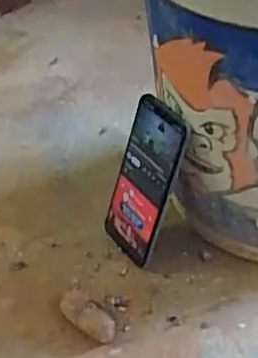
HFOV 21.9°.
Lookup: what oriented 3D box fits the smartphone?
[{"bbox_3d":[0.013,0.004,0.654,0.016,0.159,0.082,-3,30,-35],"label":"smartphone"}]

